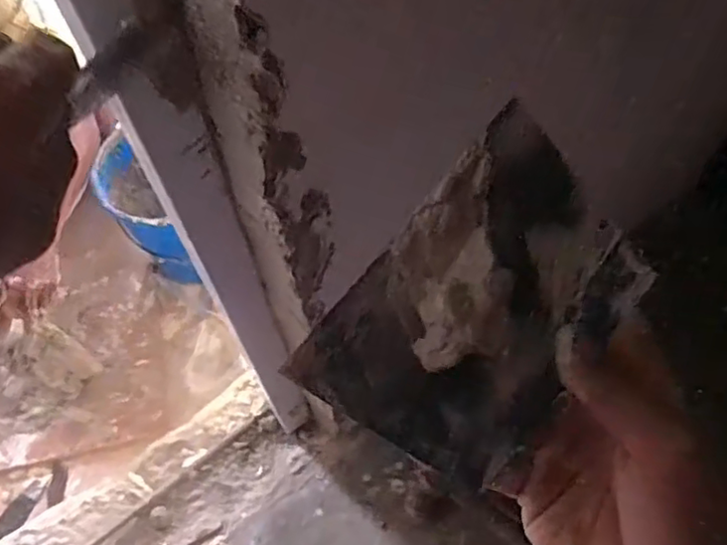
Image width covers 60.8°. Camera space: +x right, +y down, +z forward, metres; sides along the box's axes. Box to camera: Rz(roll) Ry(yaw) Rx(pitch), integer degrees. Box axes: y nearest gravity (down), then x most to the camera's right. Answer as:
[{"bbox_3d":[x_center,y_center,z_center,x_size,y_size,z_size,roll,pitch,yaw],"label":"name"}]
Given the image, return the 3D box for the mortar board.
[{"bbox_3d":[0.052,0.016,0.250,0.097,0.020,0.137,41,86,-7],"label":"mortar board"}]

